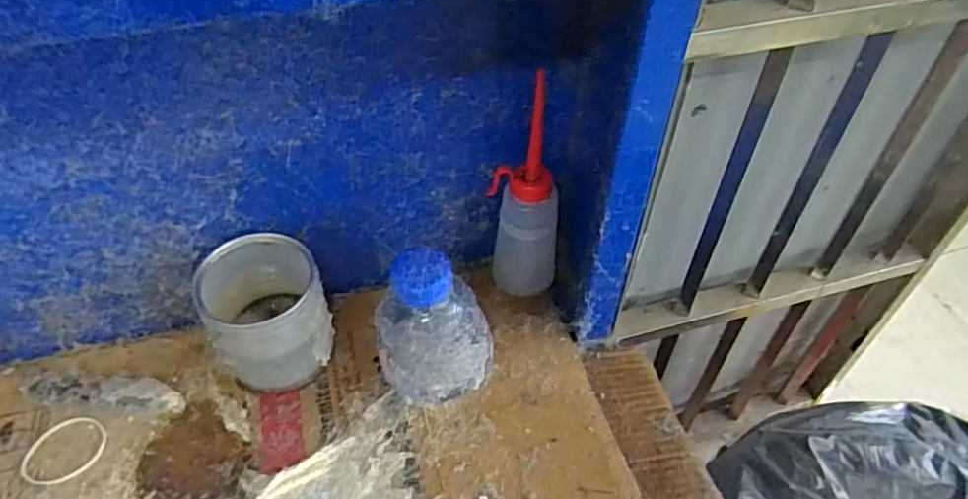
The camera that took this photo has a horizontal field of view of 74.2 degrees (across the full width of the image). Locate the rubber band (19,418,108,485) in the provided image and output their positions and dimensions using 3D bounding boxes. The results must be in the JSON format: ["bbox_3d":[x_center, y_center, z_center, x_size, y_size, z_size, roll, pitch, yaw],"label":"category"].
[{"bbox_3d":[-0.292,0.140,0.444,0.052,0.005,0.047,0,48,-2],"label":"rubber band"}]

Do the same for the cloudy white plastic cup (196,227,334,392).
[{"bbox_3d":[-0.158,0.048,0.474,0.080,0.094,0.076,1,48,-1],"label":"cloudy white plastic cup"}]

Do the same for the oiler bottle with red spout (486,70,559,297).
[{"bbox_3d":[0.034,-0.035,0.488,0.052,0.174,0.046,35,56,26],"label":"oiler bottle with red spout"}]

